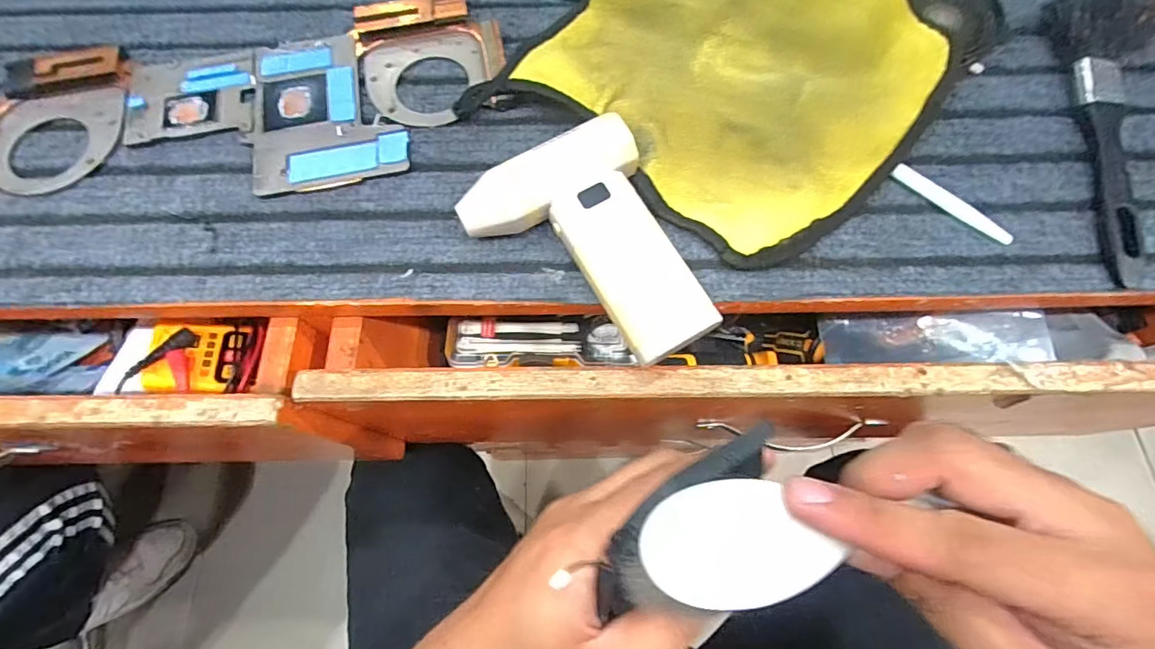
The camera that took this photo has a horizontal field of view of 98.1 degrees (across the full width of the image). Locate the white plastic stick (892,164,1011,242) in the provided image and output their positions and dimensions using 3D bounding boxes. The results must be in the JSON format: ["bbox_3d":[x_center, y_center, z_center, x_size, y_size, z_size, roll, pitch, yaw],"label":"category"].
[{"bbox_3d":[0.224,-0.072,0.299,0.075,0.006,0.009,38,76,13],"label":"white plastic stick"}]

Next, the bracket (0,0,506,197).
[{"bbox_3d":[-0.221,-0.142,0.328,0.339,0.012,0.136,-9,71,-2],"label":"bracket"}]

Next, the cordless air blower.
[{"bbox_3d":[0.005,-0.037,0.275,0.100,0.035,0.134,-24,72,-7],"label":"cordless air blower"}]

